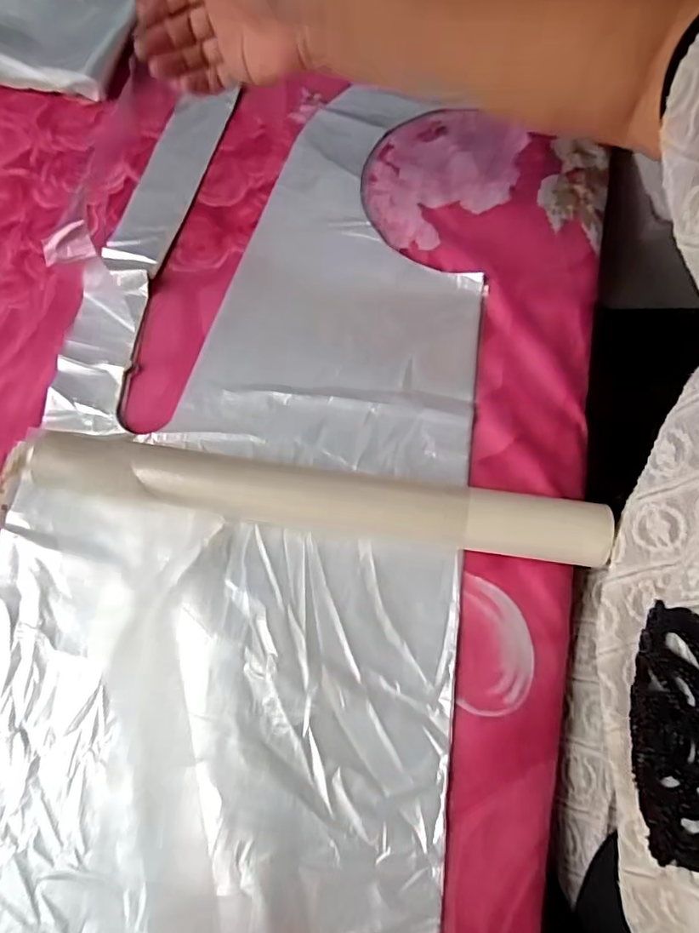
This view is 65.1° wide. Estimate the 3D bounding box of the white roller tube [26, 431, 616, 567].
[{"bbox_3d":[-0.023,0.022,0.354,0.359,0.034,0.037,8,70,3],"label":"white roller tube"}]

